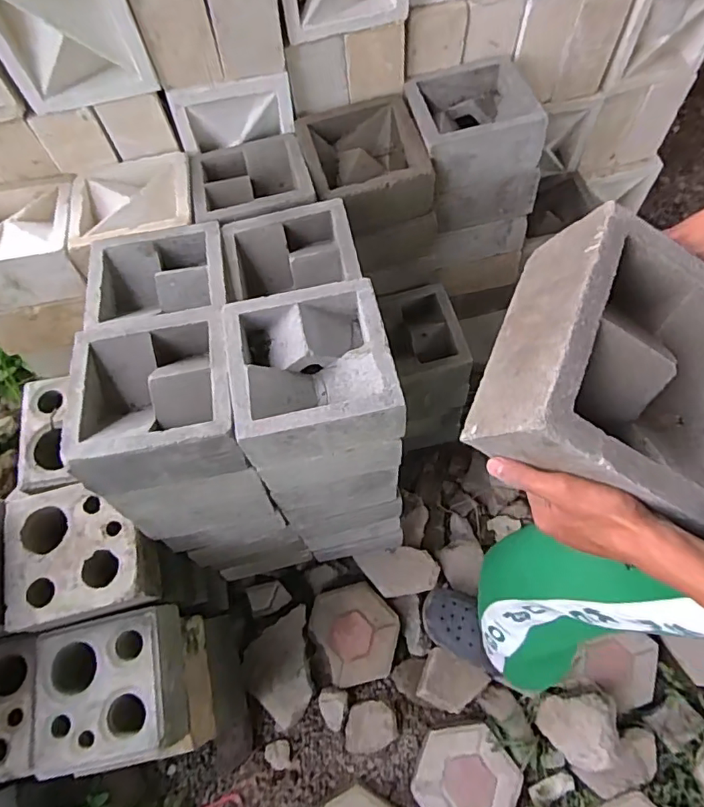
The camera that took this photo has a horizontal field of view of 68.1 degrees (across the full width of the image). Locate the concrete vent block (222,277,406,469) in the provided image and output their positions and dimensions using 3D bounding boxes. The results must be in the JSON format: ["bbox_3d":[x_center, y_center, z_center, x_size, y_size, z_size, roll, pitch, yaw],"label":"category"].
[{"bbox_3d":[-0.052,-0.042,0.682,0.196,0.089,0.196,-13,64,-3],"label":"concrete vent block"}]

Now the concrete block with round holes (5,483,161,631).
[{"bbox_3d":[-0.425,0.232,0.825,0.208,0.071,0.194,-13,64,-4],"label":"concrete block with round holes"}]

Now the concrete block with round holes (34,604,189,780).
[{"bbox_3d":[-0.381,0.446,0.822,0.200,0.107,0.195,-13,64,-3],"label":"concrete block with round holes"}]

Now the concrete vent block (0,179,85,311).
[{"bbox_3d":[-0.561,-0.270,0.866,0.200,0.097,0.192,-14,64,-4],"label":"concrete vent block"}]

